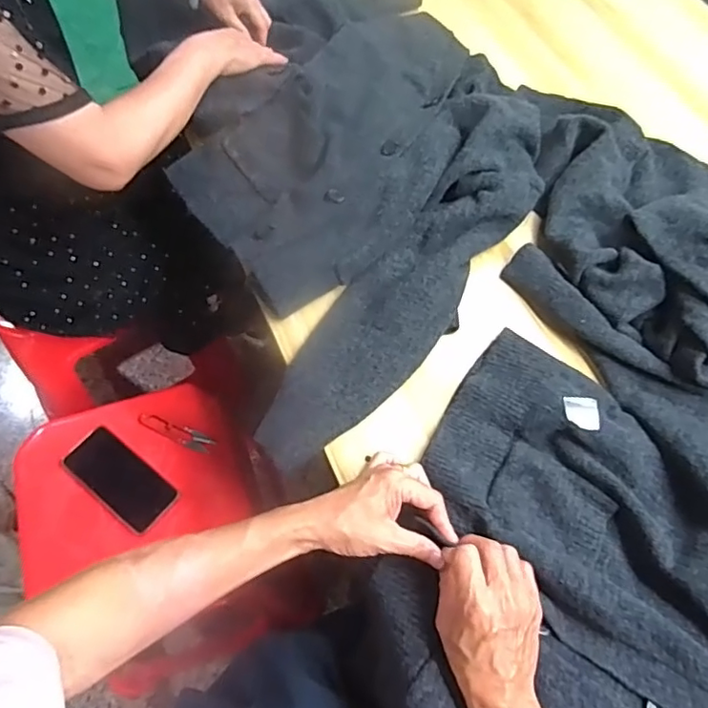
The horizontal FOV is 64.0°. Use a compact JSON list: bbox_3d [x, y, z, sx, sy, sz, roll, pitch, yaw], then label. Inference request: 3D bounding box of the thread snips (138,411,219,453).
[{"bbox_3d":[-0.263,0.115,0.833,0.120,0.005,0.030,21,62,7],"label":"thread snips"}]

